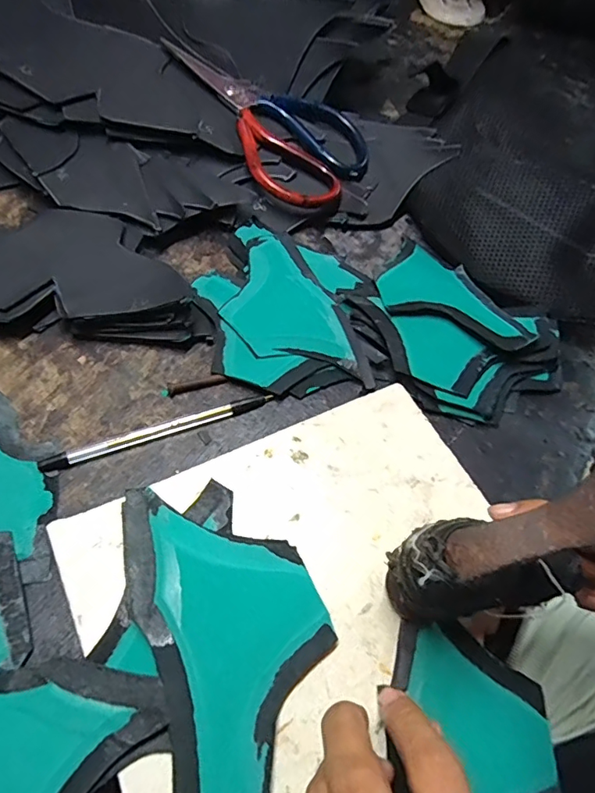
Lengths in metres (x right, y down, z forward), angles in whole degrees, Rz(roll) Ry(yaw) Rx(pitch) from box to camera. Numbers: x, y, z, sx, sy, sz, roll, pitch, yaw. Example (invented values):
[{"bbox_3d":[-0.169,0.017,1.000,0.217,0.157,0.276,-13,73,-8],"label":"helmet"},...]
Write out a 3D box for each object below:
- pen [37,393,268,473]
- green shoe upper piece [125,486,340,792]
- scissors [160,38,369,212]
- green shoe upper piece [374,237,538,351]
[{"bbox_3d":[-0.084,0.020,0.310,0.142,0.007,0.009,-17,62,-16],"label":"pen"},{"bbox_3d":[-0.030,0.105,0.233,0.082,0.015,0.146,-15,62,-15],"label":"green shoe upper piece"},{"bbox_3d":[-0.033,-0.220,0.414,0.181,0.018,0.101,26,69,-5],"label":"scissors"},{"bbox_3d":[0.118,-0.076,0.367,0.114,0.012,0.081,30,60,12],"label":"green shoe upper piece"}]

